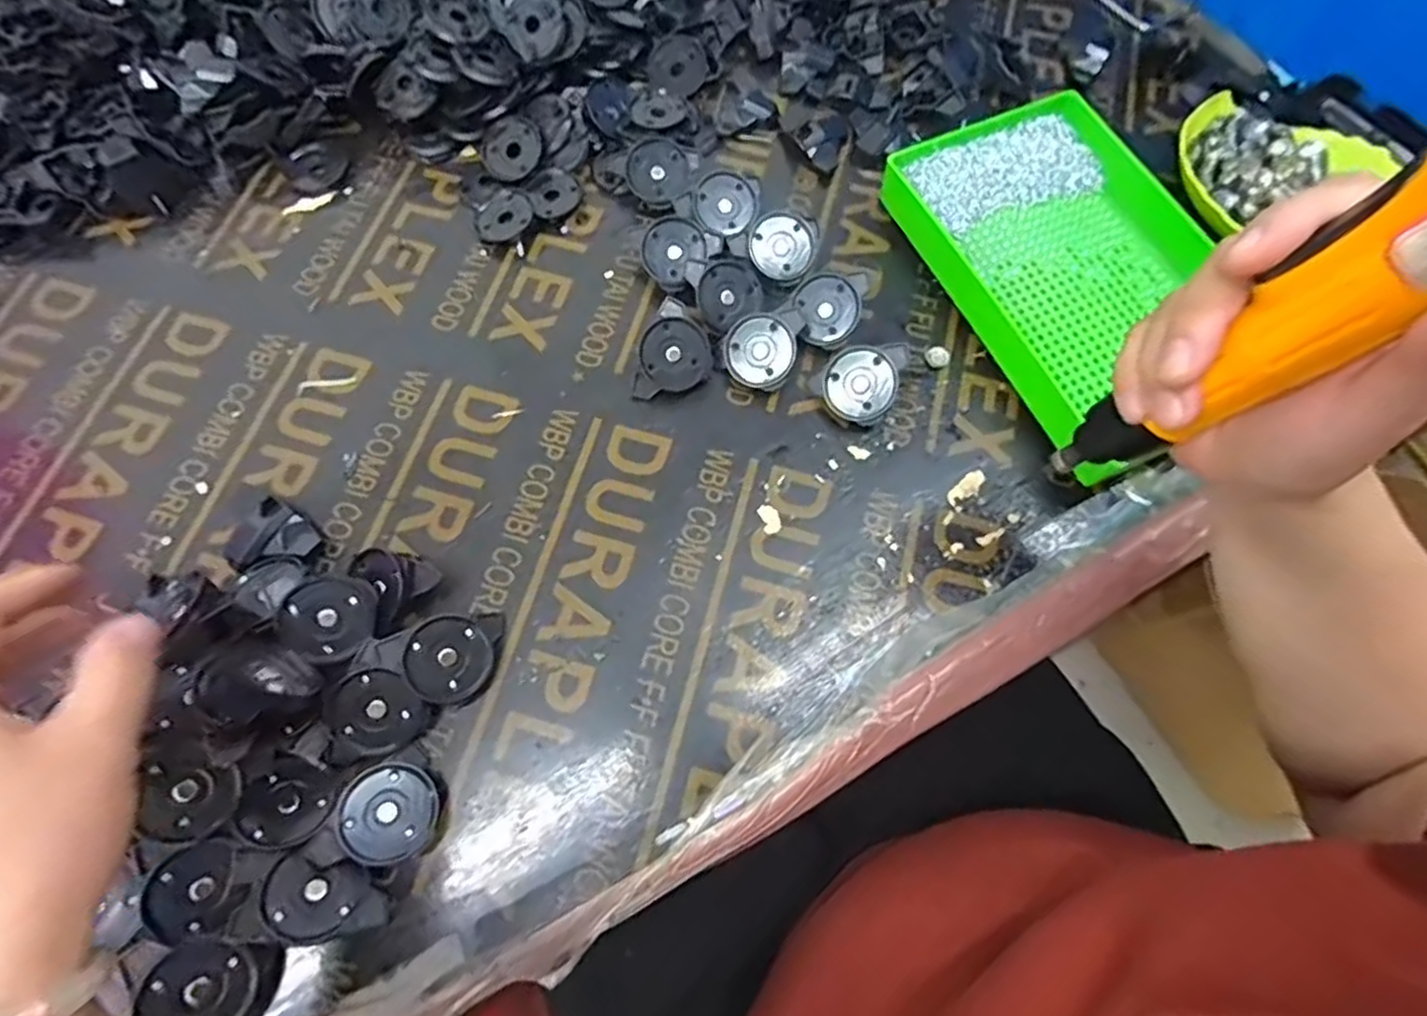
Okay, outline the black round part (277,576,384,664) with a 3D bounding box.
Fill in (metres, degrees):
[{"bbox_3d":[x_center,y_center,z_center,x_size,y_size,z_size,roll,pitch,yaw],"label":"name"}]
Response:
[{"bbox_3d":[-0.192,0.054,0.346,0.043,0.007,0.043,7,64,-15],"label":"black round part"}]

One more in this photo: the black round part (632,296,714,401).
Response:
[{"bbox_3d":[-0.024,-0.097,0.422,0.045,0.017,0.058,1,93,-13],"label":"black round part"}]

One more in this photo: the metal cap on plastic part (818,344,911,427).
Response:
[{"bbox_3d":[0.092,-0.078,0.417,0.050,0.017,0.050,0,91,17],"label":"metal cap on plastic part"}]

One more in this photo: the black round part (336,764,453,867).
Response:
[{"bbox_3d":[-0.150,0.144,0.325,0.048,0.006,0.044,18,55,-28],"label":"black round part"}]

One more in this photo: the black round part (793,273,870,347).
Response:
[{"bbox_3d":[0.072,-0.127,0.435,0.047,0.016,0.047,2,97,14],"label":"black round part"}]

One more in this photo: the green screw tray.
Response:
[{"bbox_3d":[0.232,-0.152,0.441,0.164,0.035,0.246,-27,72,-10],"label":"green screw tray"}]

